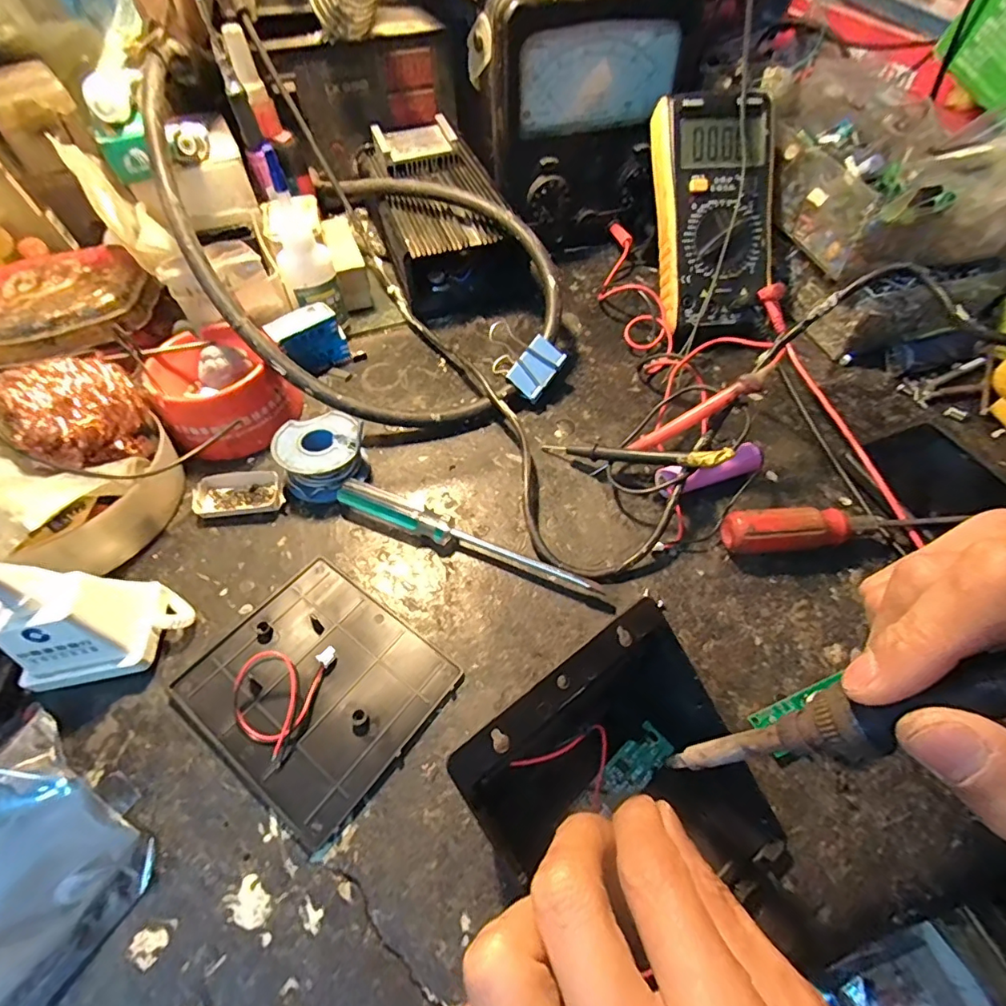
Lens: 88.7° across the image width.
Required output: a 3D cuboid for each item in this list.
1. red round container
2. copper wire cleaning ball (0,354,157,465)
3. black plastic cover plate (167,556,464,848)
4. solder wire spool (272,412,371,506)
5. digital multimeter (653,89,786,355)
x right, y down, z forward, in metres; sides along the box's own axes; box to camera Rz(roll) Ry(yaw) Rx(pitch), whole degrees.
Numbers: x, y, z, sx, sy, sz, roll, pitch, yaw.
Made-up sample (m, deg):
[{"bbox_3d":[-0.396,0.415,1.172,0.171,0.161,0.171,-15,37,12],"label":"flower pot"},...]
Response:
[{"bbox_3d":[-0.185,-0.078,0.344,0.088,0.038,0.092,-8,56,-7],"label":"red round container"},{"bbox_3d":[-0.240,-0.051,0.293,0.049,0.051,0.060,39,62,22],"label":"copper wire cleaning ball"},{"bbox_3d":[-0.089,0.084,0.247,0.107,0.008,0.093,34,60,20],"label":"black plastic cover plate"},{"bbox_3d":[-0.112,-0.030,0.321,0.051,0.029,0.049,1,55,-1],"label":"solder wire spool"},{"bbox_3d":[0.160,-0.209,0.382,0.081,0.032,0.172,-3,95,-5],"label":"digital multimeter"}]

